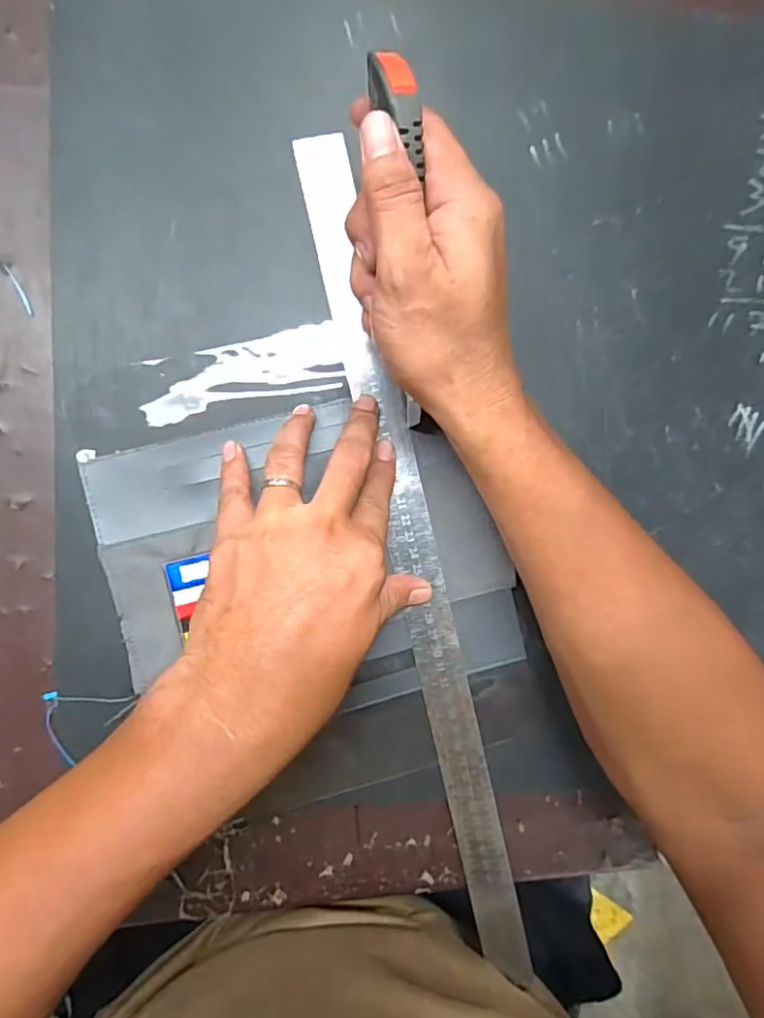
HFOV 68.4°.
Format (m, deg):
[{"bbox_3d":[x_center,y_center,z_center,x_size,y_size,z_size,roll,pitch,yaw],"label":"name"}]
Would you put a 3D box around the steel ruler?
[{"bbox_3d":[0.023,0.041,0.332,0.029,0.004,0.505,-14,94,-5],"label":"steel ruler"}]

